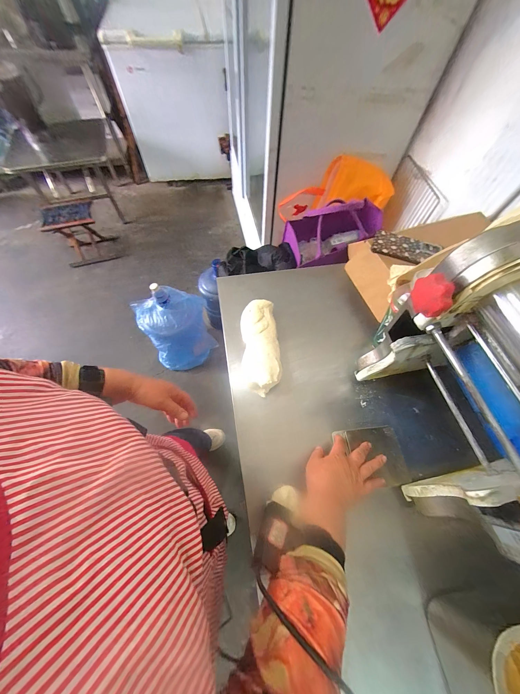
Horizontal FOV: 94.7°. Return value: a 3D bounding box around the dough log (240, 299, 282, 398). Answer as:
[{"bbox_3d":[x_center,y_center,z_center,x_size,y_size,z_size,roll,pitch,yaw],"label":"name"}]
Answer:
[{"bbox_3d":[0.001,-0.009,0.547,0.083,0.057,0.222,-2,63,-3],"label":"dough log"}]

